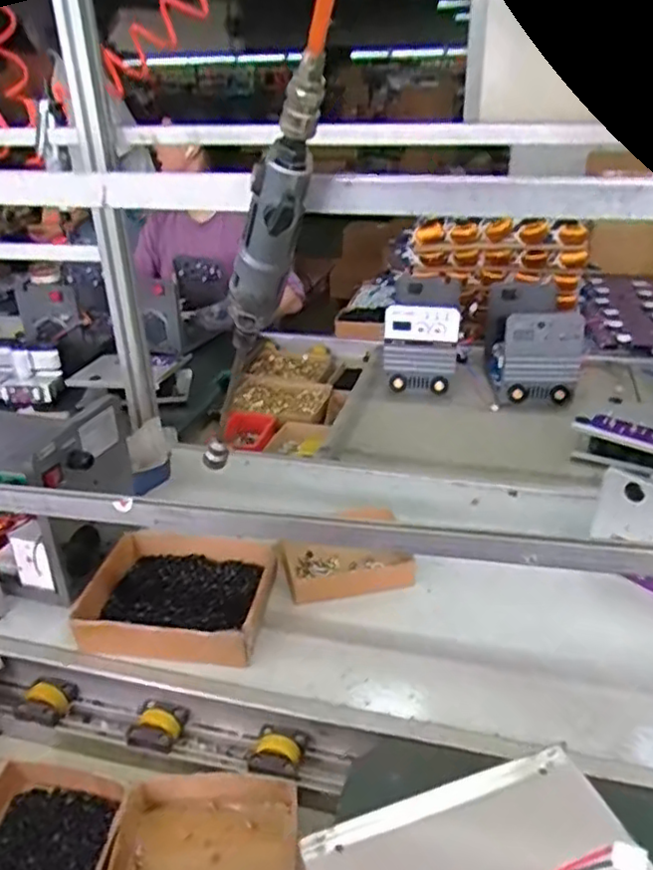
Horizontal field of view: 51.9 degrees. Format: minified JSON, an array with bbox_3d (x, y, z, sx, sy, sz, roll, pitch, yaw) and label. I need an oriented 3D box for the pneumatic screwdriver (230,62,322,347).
[{"bbox_3d":[-0.040,-0.143,0.480,0.030,0.237,0.033,-24,62,-35],"label":"pneumatic screwdriver"}]

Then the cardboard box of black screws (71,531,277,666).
[{"bbox_3d":[-0.187,0.211,0.883,0.221,0.062,0.201,3,29,9],"label":"cardboard box of black screws"}]

